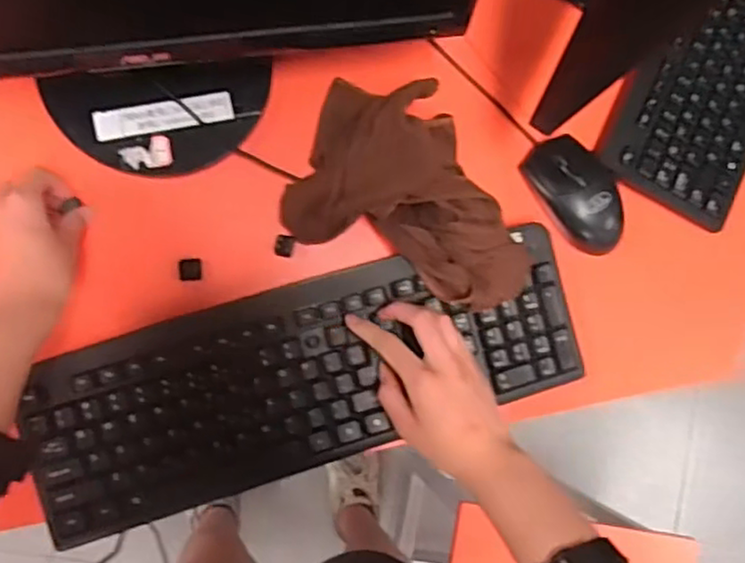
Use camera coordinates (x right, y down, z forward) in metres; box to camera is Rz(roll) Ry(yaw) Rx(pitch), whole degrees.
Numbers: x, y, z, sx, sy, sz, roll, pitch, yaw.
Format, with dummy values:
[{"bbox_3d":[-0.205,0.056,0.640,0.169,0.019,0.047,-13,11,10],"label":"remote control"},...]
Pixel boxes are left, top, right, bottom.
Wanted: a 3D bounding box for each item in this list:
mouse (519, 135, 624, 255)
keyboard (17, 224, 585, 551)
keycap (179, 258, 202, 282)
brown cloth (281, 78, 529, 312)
[{"bbox_3d":[0.177,-0.074,0.569,0.056,0.034,0.106,-29,92,-10],"label":"mouse"},{"bbox_3d":[-0.043,0.071,0.527,0.429,0.020,0.139,-15,90,-10],"label":"keyboard"},{"bbox_3d":[-0.143,-0.009,0.525,0.017,0.005,0.017,-3,88,-10],"label":"keycap"},{"bbox_3d":[0.041,-0.070,0.508,0.189,0.083,0.133,23,84,-7],"label":"brown cloth"}]

